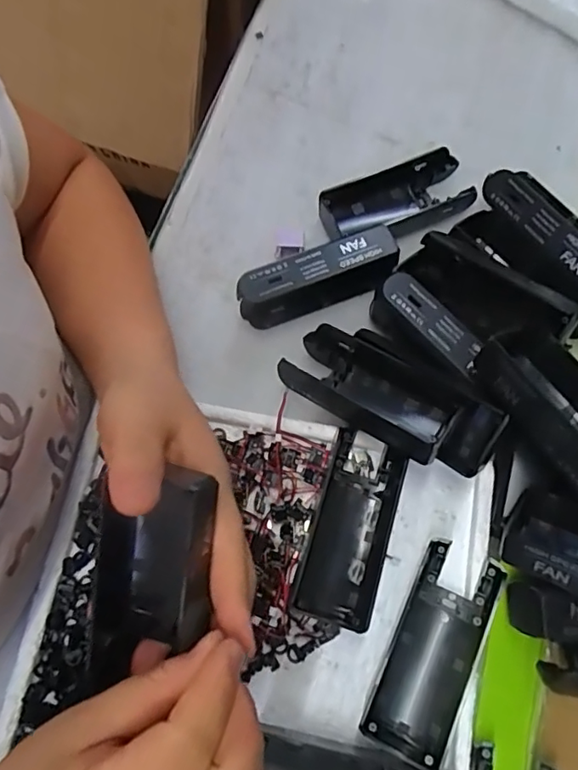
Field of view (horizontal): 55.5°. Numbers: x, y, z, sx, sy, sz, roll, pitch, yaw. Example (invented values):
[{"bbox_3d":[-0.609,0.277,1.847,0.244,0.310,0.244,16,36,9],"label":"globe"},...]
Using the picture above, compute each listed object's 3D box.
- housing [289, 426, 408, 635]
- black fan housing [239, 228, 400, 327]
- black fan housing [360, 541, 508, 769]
[{"bbox_3d":[0.037,0.085,0.324,0.045,0.016,0.104,17,75,4],"label":"housing"},{"bbox_3d":[0.018,-0.070,0.370,0.105,0.043,0.028,-18,75,-5],"label":"black fan housing"},{"bbox_3d":[0.080,0.146,0.299,0.042,0.025,0.110,23,75,6],"label":"black fan housing"}]

